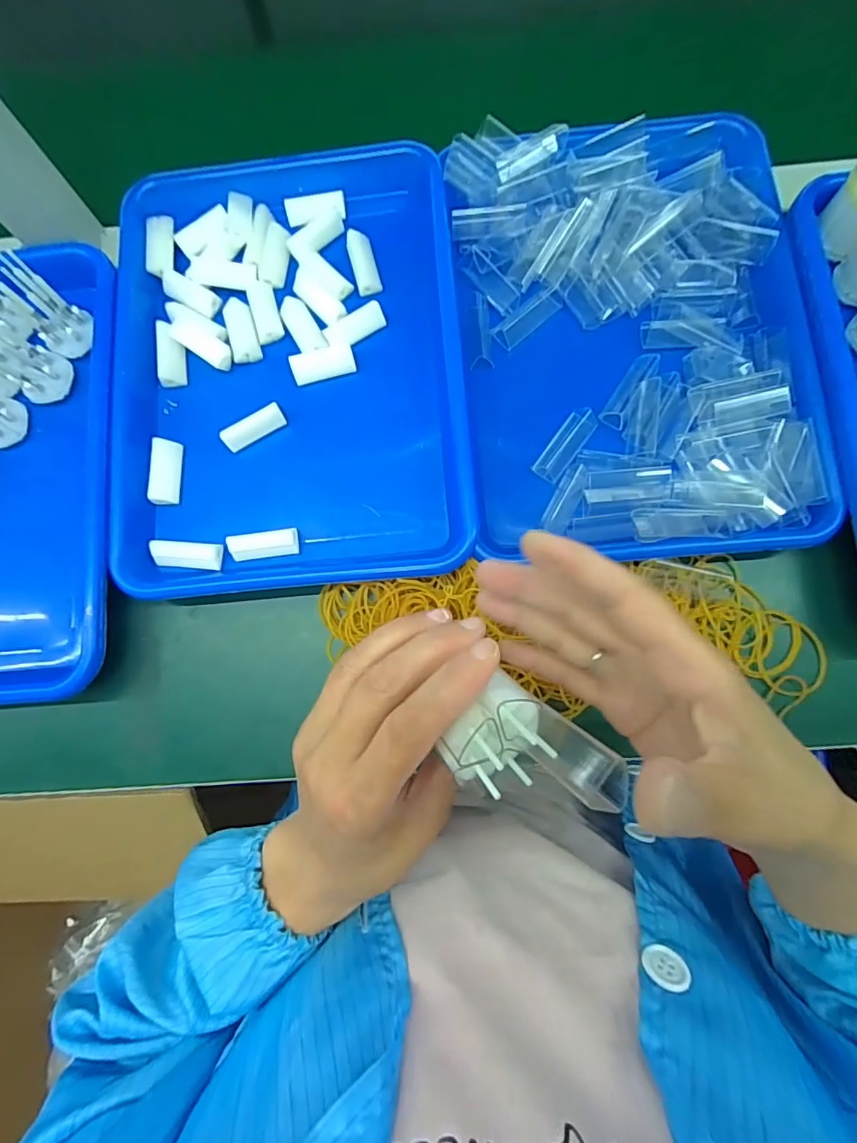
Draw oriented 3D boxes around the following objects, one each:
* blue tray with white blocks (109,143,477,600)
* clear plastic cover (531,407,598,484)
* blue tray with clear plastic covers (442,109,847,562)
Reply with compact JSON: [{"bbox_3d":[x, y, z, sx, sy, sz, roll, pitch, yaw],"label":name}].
[{"bbox_3d":[-0.102,-0.155,0.367,0.242,0.033,0.331,-6,83,3],"label":"blue tray with white blocks"},{"bbox_3d":[0.097,-0.090,0.356,0.021,0.009,0.057,37,84,8],"label":"clear plastic cover"},{"bbox_3d":[0.139,-0.170,0.353,0.229,0.032,0.320,-5,80,2],"label":"blue tray with clear plastic covers"}]

